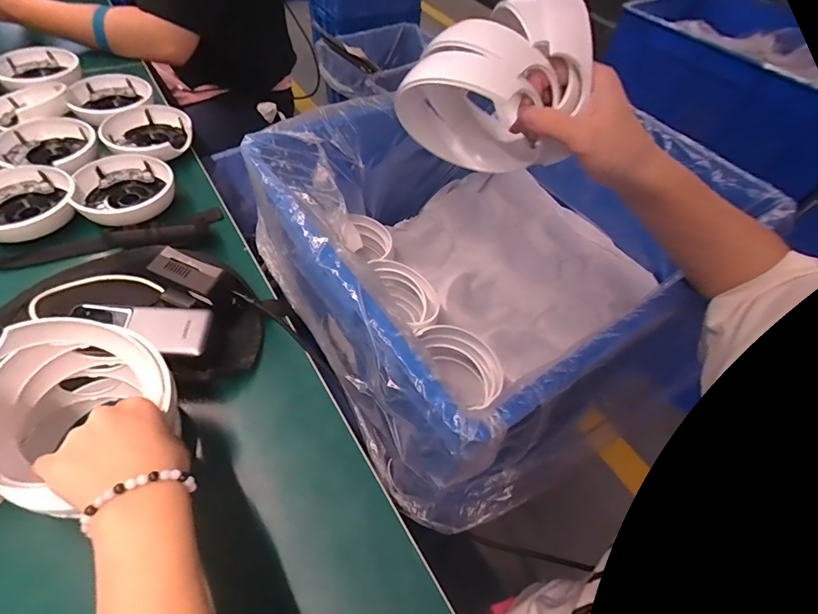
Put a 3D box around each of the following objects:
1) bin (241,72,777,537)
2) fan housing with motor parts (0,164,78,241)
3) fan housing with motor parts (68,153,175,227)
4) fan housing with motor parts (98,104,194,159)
[{"bbox_3d":[0.139,-0.095,0.540,0.544,0.224,0.388,-27,61,-24],"label":"bin"},{"bbox_3d":[-0.472,-0.128,0.502,0.110,0.031,0.094,-27,61,-23],"label":"fan housing with motor parts"},{"bbox_3d":[-0.370,-0.147,0.531,0.111,0.035,0.111,3,53,-4],"label":"fan housing with motor parts"},{"bbox_3d":[-0.372,-0.247,0.599,0.112,0.035,0.112,2,55,-3],"label":"fan housing with motor parts"}]

